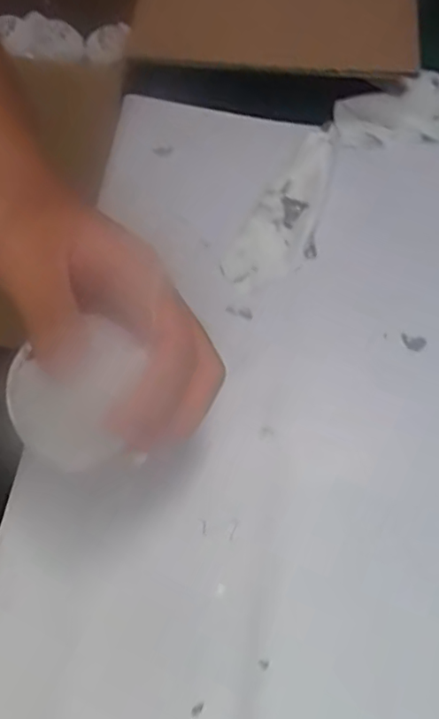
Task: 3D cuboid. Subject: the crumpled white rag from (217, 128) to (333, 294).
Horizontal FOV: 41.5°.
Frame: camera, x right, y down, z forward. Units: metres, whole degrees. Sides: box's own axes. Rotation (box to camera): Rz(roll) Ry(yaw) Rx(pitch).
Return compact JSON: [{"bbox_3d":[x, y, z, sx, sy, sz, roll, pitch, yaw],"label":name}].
[{"bbox_3d":[0.042,-0.087,0.345,0.041,0.013,0.110,28,82,13],"label":"crumpled white rag"}]

